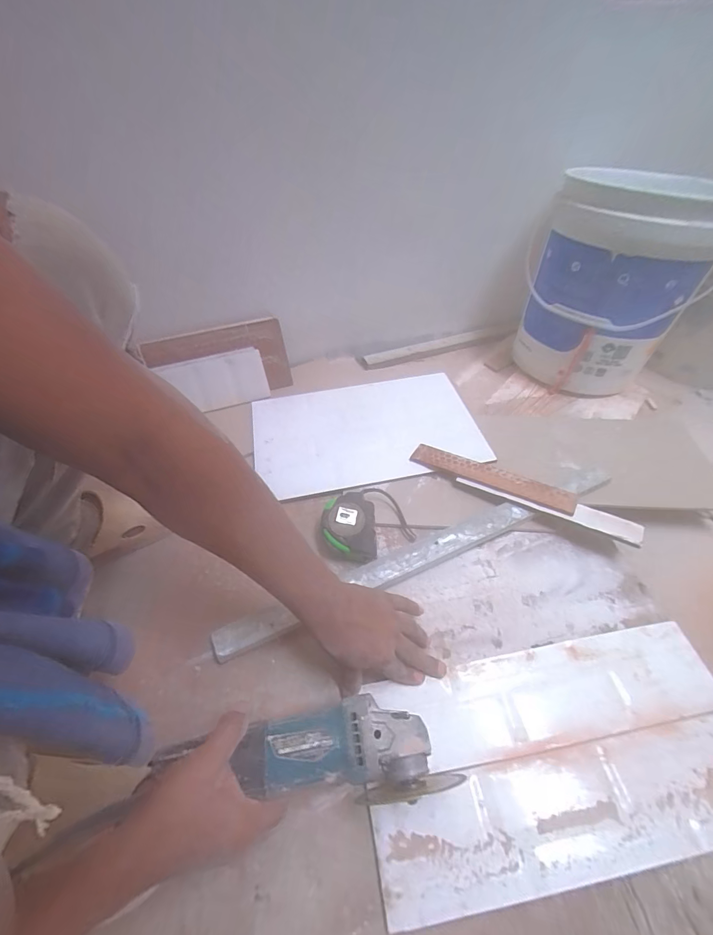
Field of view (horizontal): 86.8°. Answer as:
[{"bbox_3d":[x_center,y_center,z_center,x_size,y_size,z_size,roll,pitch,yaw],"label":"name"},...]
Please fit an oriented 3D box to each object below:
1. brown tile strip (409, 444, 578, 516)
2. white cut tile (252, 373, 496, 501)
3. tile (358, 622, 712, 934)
[{"bbox_3d":[0.206,0.013,0.586,0.245,0.008,0.044,21,59,22],"label":"brown tile strip"},{"bbox_3d":[0.011,-0.070,0.682,0.383,0.011,0.247,-11,52,-4],"label":"white cut tile"},{"bbox_3d":[0.207,0.289,0.384,0.384,0.005,0.181,-9,52,-4],"label":"tile"}]

